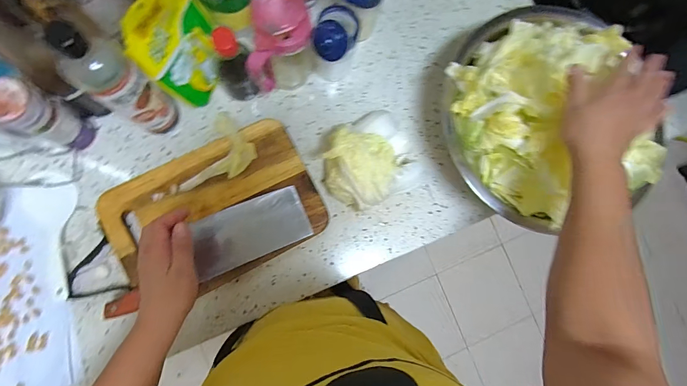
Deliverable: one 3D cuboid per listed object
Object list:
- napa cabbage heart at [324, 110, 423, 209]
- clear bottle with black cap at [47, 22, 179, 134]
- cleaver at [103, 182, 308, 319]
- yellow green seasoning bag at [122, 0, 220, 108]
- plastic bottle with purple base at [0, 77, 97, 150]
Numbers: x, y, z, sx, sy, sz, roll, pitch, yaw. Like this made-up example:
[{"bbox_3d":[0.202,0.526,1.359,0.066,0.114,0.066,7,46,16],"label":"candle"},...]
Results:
[{"bbox_3d":[0.045,-0.053,0.530,0.152,0.097,0.128,-26,87,-9],"label":"napa cabbage heart"},{"bbox_3d":[-0.273,-0.128,0.433,0.053,0.226,0.068,38,80,-1],"label":"clear bottle with black cap"},{"bbox_3d":[-0.194,0.085,0.515,0.294,0.030,0.091,-28,87,-11],"label":"cleaver"},{"bbox_3d":[-0.229,-0.214,0.490,0.045,0.160,0.144,13,77,23],"label":"yellow green seasoning bag"},{"bbox_3d":[-0.397,-0.097,0.458,0.057,0.132,0.056,17,81,-4],"label":"plastic bottle with purple base"}]

